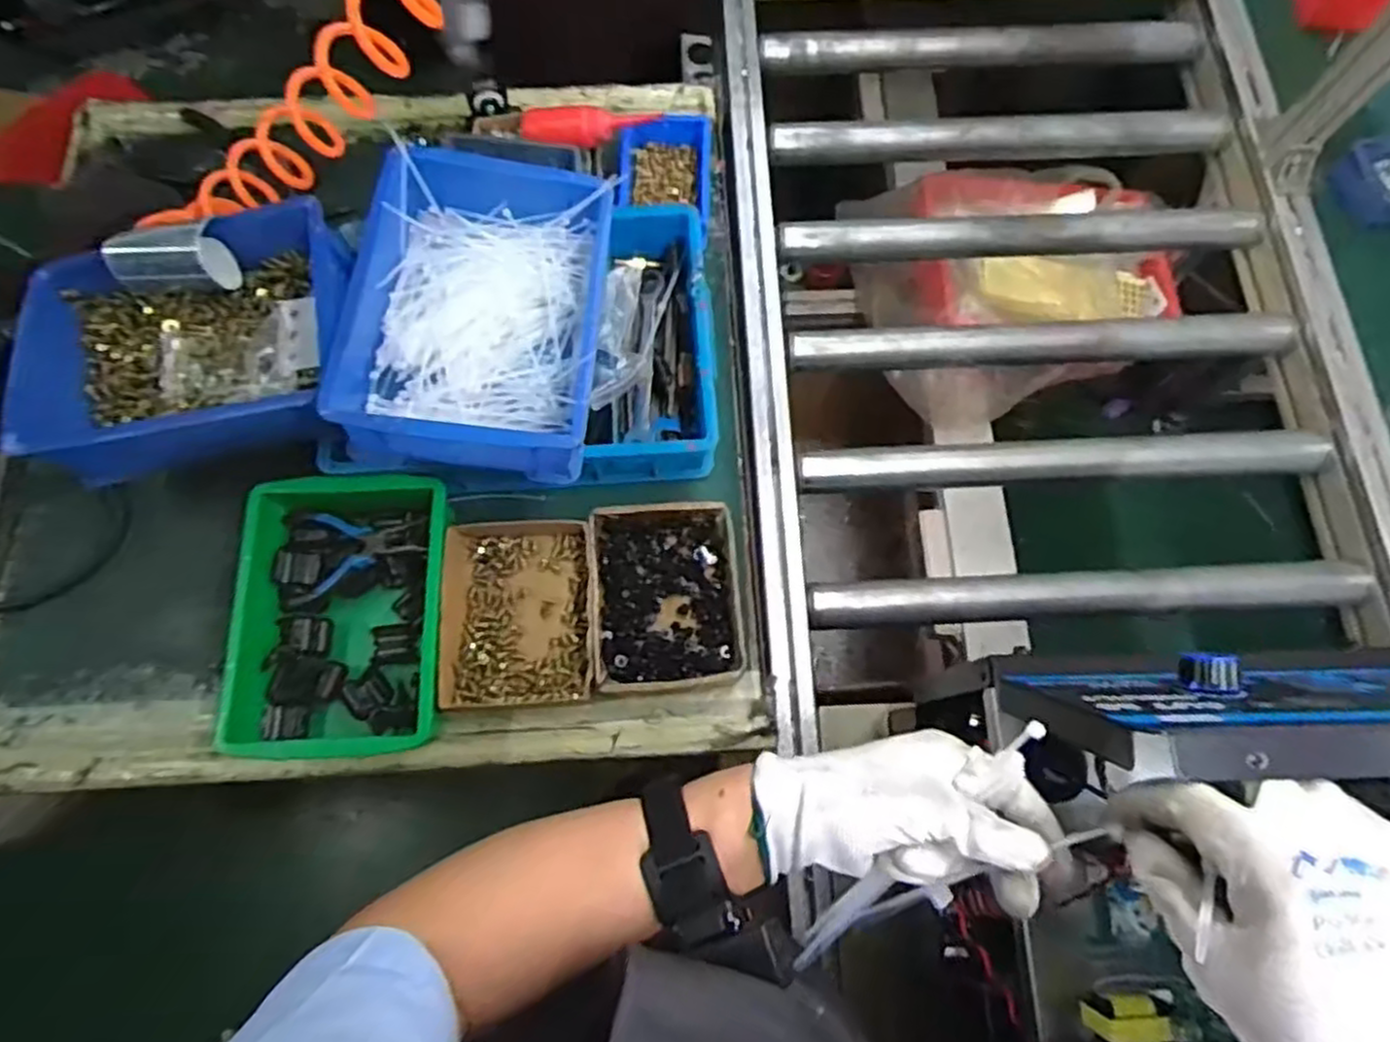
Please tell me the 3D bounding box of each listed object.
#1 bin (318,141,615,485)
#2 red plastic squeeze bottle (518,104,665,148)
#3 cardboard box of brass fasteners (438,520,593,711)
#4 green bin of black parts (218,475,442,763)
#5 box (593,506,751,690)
[{"bbox_3d":[-0.188,-0.205,0.694,0.212,0.096,0.321,6,73,1],"label":"bin"},{"bbox_3d":[-0.115,-0.440,0.835,0.150,0.032,0.036,-3,73,-1],"label":"red plastic squeeze bottle"},{"bbox_3d":[-0.170,0.085,0.725,0.141,0.031,0.176,-4,73,-2],"label":"cardboard box of brass fasteners"},{"bbox_3d":[-0.325,0.090,0.707,0.185,0.072,0.249,-1,73,-1],"label":"green bin of black parts"},{"bbox_3d":[-0.028,0.072,0.736,0.142,0.041,0.179,-6,73,-2],"label":"box"}]

